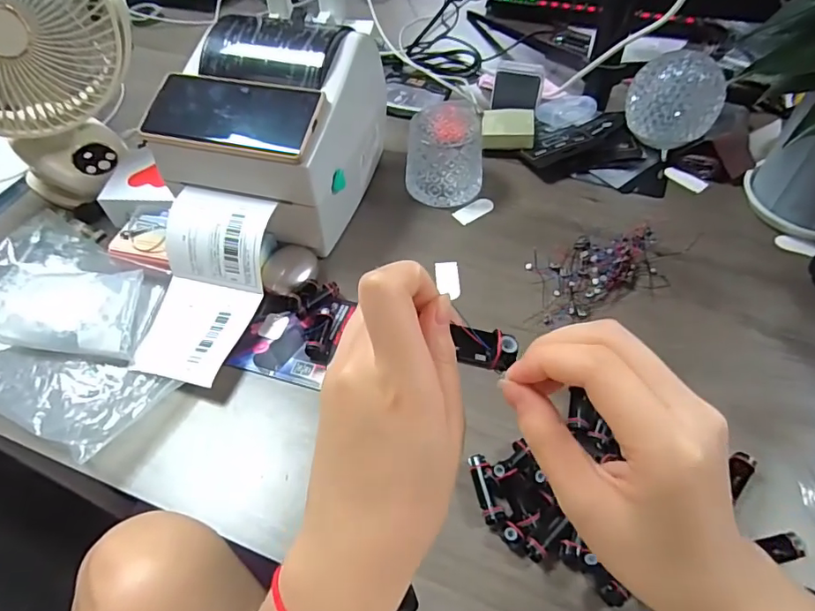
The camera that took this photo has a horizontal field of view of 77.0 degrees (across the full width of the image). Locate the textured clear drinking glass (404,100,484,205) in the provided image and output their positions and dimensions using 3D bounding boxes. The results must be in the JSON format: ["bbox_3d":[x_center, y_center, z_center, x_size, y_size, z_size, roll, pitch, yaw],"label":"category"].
[{"bbox_3d":[0.044,-0.175,0.594,0.088,0.074,0.095,2,53,4],"label":"textured clear drinking glass"}]

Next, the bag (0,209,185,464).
[{"bbox_3d":[-0.327,0.013,0.482,0.268,0.027,0.180,21,56,17],"label":"bag"}]

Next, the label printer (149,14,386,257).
[{"bbox_3d":[-0.133,-0.188,0.541,0.171,0.165,0.205,12,54,11],"label":"label printer"}]

